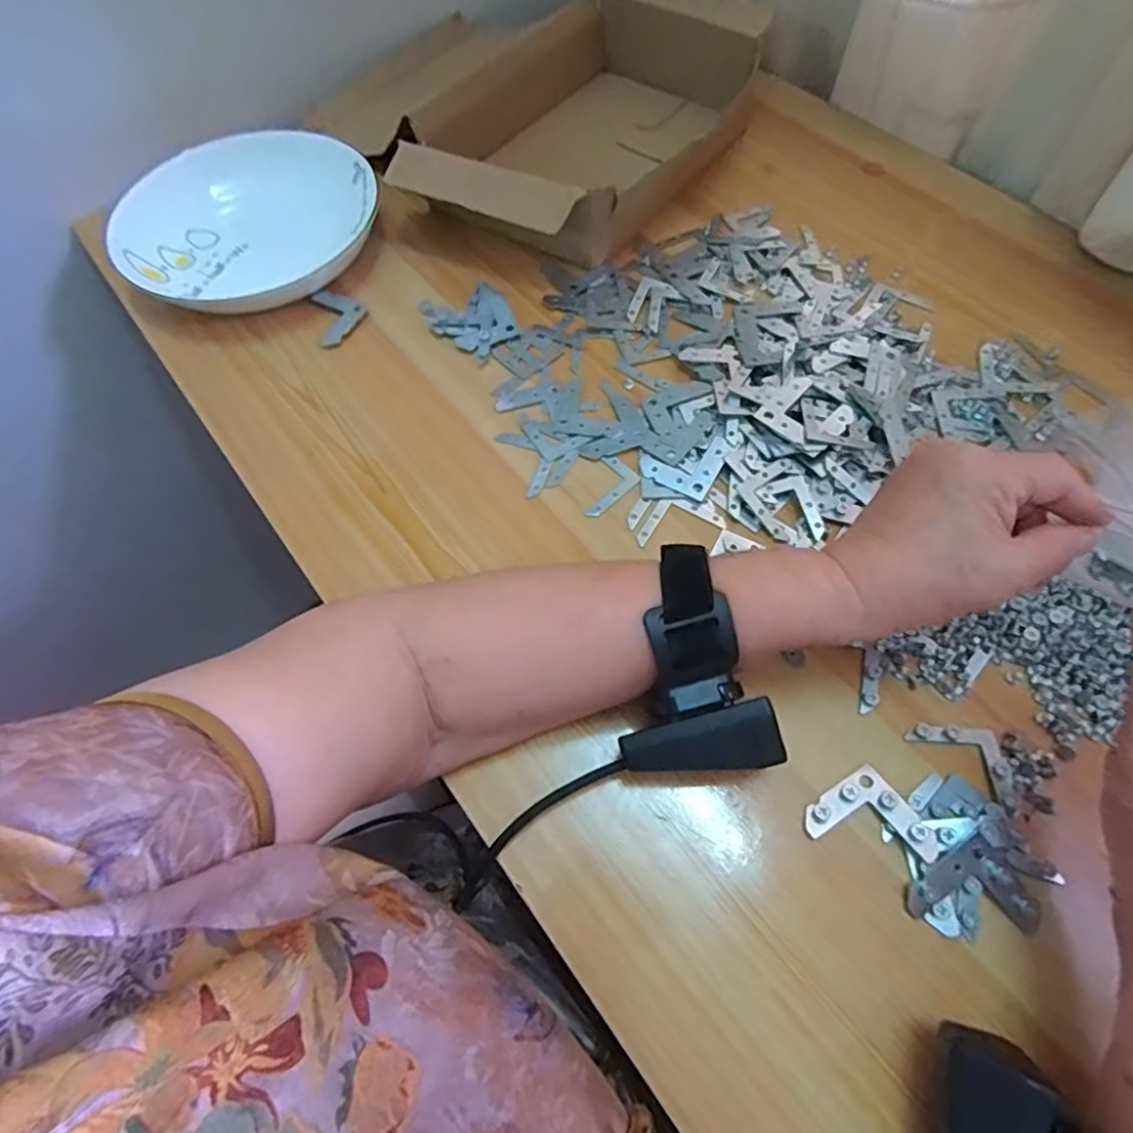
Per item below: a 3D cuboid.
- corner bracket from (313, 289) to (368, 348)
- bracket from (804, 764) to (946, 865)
[{"bbox_3d":[-0.171,-0.191,0.460,0.035,0.004,0.053,-17,64,-6],"label":"corner bracket"},{"bbox_3d":[0.140,0.121,0.280,0.044,0.010,0.045,-29,66,-12],"label":"bracket"}]

